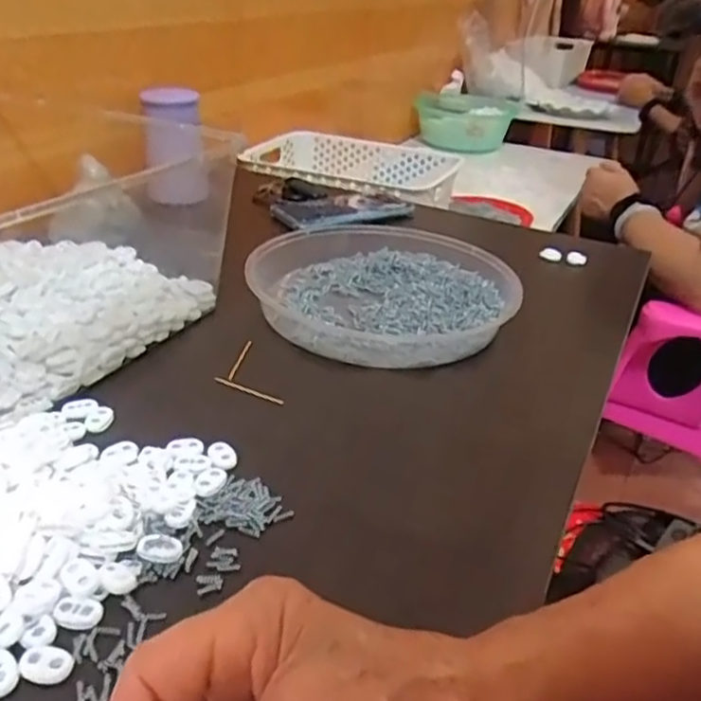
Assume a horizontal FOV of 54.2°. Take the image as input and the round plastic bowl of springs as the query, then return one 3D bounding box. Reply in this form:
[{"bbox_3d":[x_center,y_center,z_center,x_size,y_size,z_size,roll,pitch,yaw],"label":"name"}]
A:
[{"bbox_3d":[0.029,-0.055,0.612,0.226,0.042,0.211,3,29,-2],"label":"round plastic bowl of springs"}]

